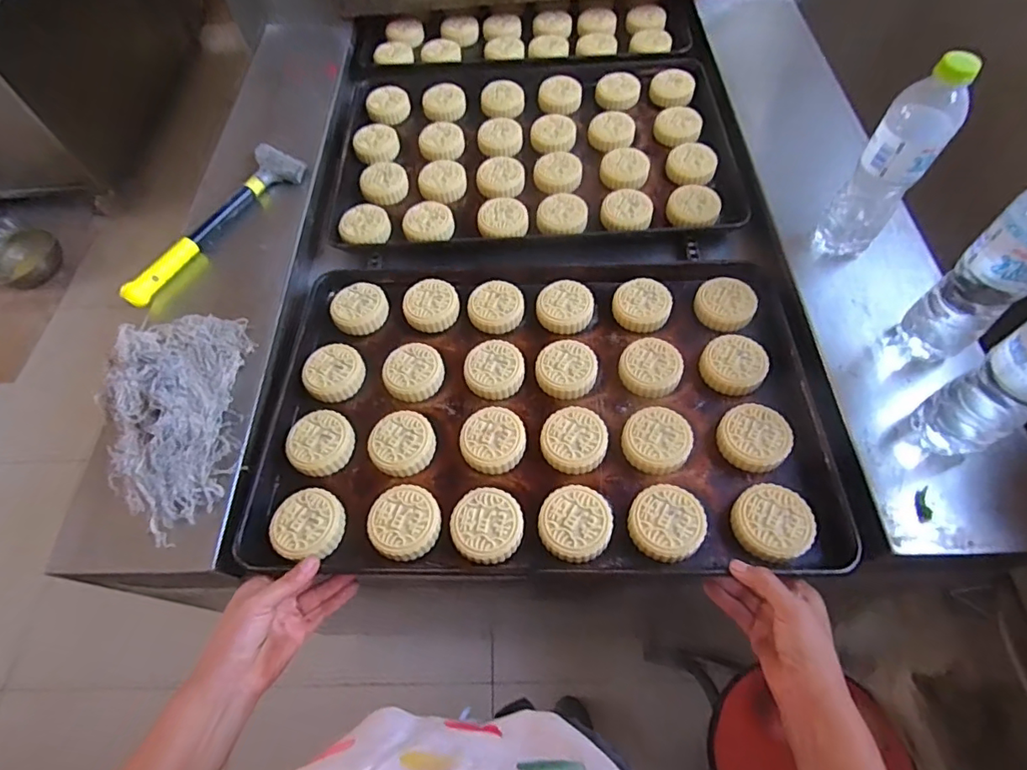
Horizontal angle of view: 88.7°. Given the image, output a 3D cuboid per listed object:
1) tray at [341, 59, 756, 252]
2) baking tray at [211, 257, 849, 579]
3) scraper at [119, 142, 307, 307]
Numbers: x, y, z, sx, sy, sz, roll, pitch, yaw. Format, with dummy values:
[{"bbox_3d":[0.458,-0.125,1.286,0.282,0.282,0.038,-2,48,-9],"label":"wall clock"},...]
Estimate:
[{"bbox_3d":[0.035,-0.378,0.841,0.611,0.051,0.420,0,57,4],"label":"tray"},{"bbox_3d":[0.029,0.017,0.608,0.601,0.037,0.383,0,57,4],"label":"baking tray"},{"bbox_3d":[-0.429,-0.232,0.751,0.094,0.034,0.317,26,62,19],"label":"scraper"}]

